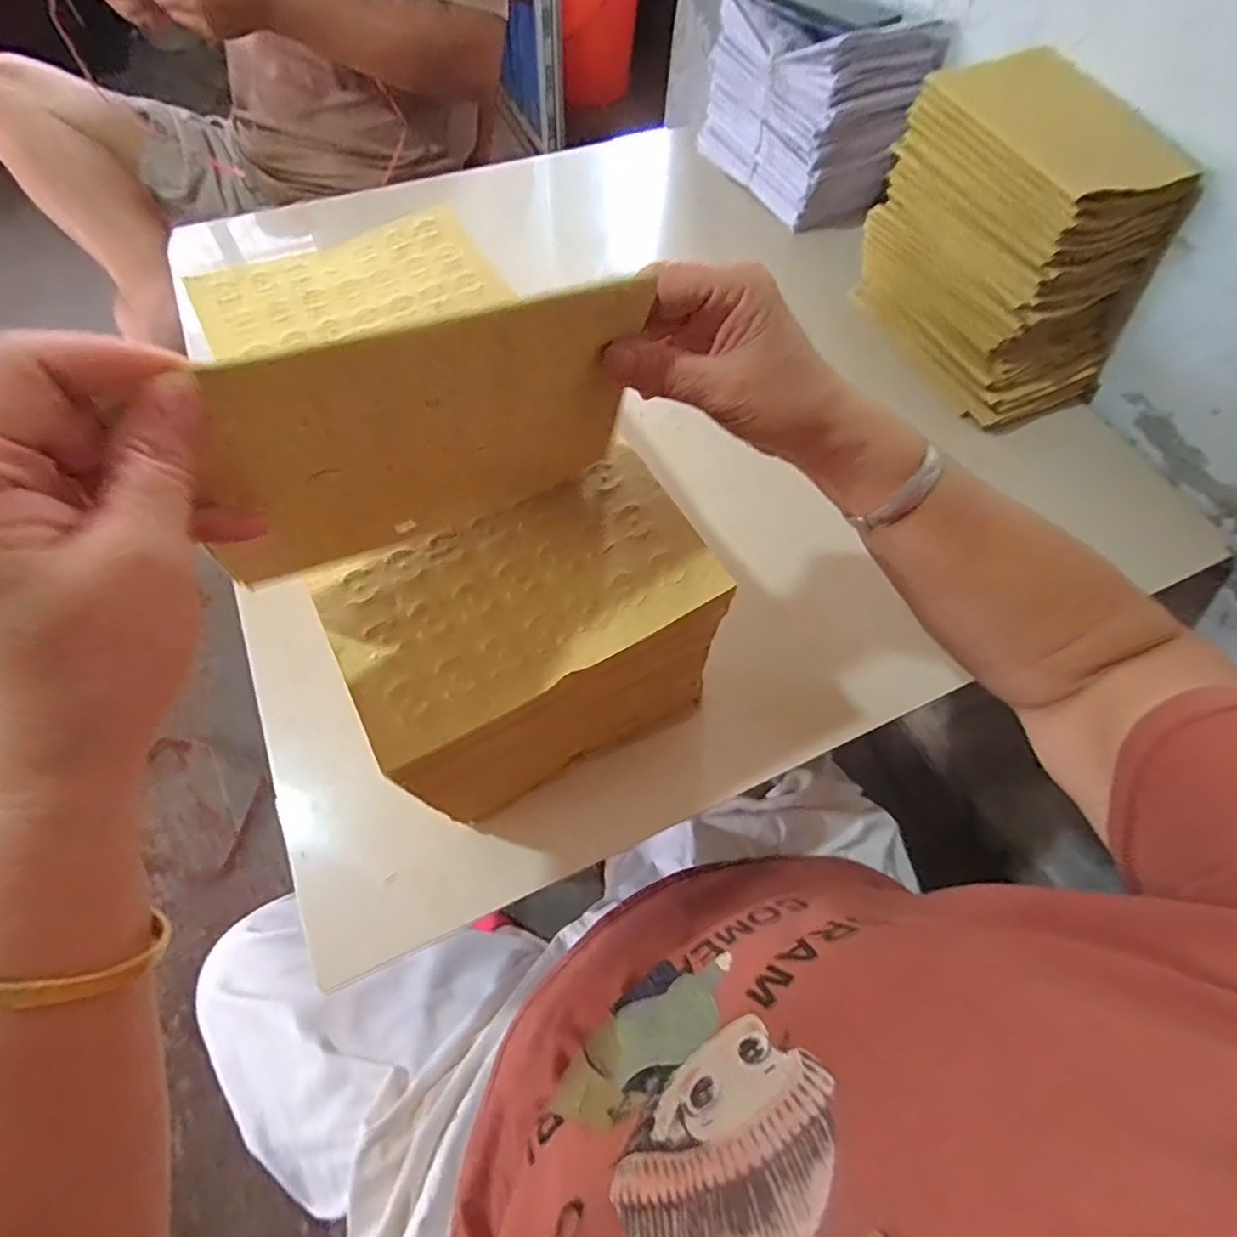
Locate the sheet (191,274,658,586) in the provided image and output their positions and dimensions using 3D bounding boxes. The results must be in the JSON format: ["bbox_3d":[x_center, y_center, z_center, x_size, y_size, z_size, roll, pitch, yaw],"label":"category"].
[{"bbox_3d":[-0.073,-0.075,0.253,0.181,0.117,0.010,-29,69,-16],"label":"sheet"}]

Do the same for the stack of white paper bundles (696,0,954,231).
[{"bbox_3d":[0.212,-0.589,0.694,0.126,0.159,0.218,-29,69,-16],"label":"stack of white paper bundles"}]

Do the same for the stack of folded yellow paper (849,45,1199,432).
[{"bbox_3d":[0.373,-0.349,0.579,0.149,0.182,0.253,-26,68,-15],"label":"stack of folded yellow paper"}]

